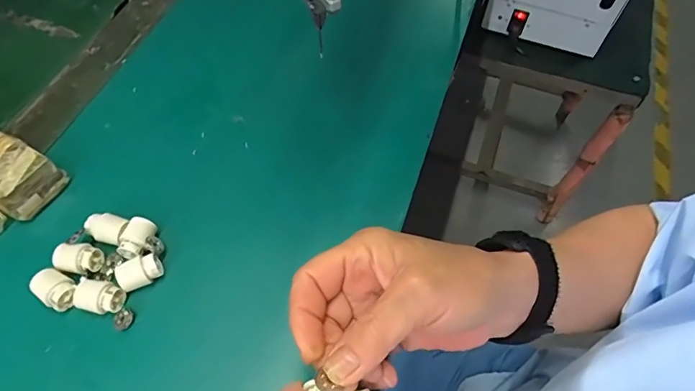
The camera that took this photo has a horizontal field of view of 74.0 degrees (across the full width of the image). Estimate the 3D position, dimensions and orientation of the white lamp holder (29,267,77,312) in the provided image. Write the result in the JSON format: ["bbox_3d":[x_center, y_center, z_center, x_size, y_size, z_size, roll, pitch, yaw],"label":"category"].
[{"bbox_3d":[-0.199,0.066,0.318,0.028,0.023,0.021,32,63,17],"label":"white lamp holder"}]

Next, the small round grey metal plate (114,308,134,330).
[{"bbox_3d":[-0.153,0.085,0.316,0.012,0.005,0.013,0,56,-1],"label":"small round grey metal plate"}]

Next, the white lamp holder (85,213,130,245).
[{"bbox_3d":[-0.177,0.026,0.345,0.026,0.021,0.020,15,59,8],"label":"white lamp holder"}]

